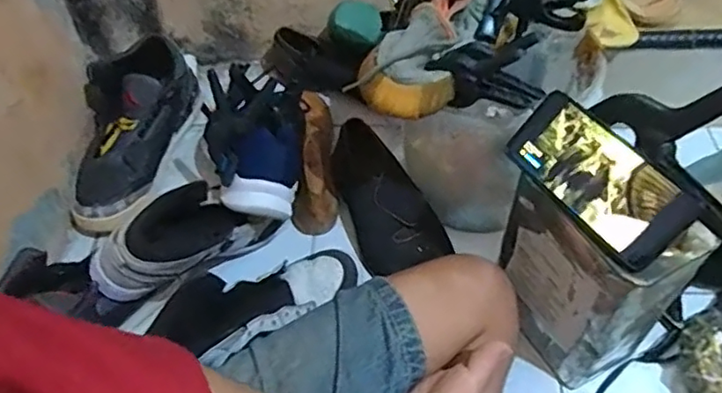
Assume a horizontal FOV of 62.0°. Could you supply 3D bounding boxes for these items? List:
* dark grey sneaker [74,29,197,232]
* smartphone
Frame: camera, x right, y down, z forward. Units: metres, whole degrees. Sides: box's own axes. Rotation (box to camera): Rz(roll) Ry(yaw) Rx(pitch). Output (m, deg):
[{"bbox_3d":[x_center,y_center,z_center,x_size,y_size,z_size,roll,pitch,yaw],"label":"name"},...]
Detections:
[{"bbox_3d":[-0.330,-0.086,0.875,0.134,0.112,0.292,11,75,11],"label":"dark grey sneaker"},{"bbox_3d":[0.209,-0.016,0.536,0.008,0.080,0.164,6,37,-54],"label":"smartphone"}]

